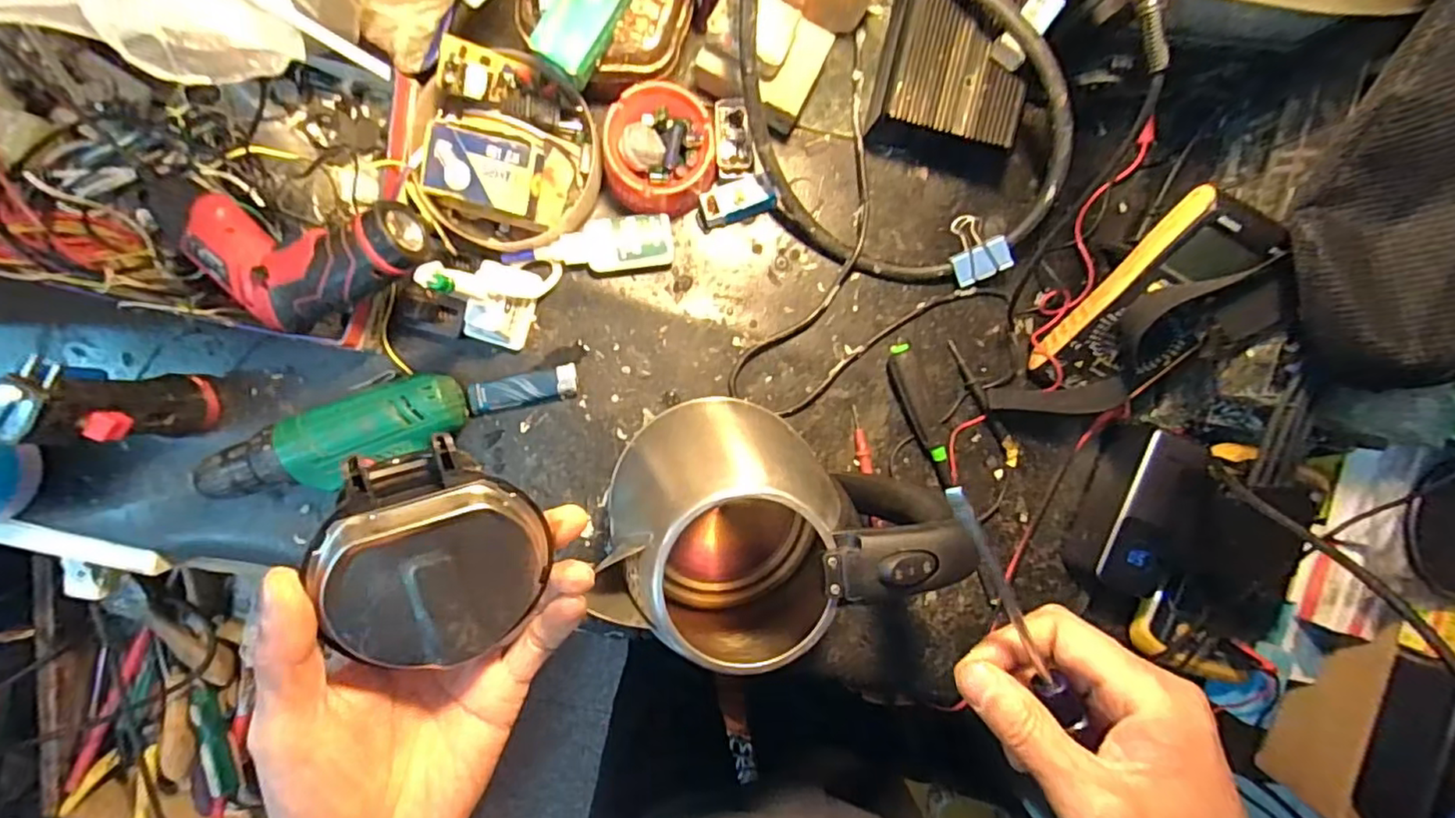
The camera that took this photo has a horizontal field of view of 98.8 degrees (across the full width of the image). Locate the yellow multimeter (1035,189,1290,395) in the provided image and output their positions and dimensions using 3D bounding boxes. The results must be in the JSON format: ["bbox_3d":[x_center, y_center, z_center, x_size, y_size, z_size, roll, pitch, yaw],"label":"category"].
[{"bbox_3d":[0.315,-0.064,0.459,0.096,0.027,0.175,36,134,4],"label":"yellow multimeter"}]

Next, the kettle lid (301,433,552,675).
[{"bbox_3d":[-0.114,0.058,0.245,0.080,0.015,0.087,-6,102,-29],"label":"kettle lid"}]

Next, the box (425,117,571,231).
[{"bbox_3d":[-0.163,-0.165,0.438,0.095,0.029,0.053,14,93,-6],"label":"box"}]

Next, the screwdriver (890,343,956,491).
[{"bbox_3d":[0.157,0.007,0.506,0.021,0.027,0.120,-24,96,-3],"label":"screwdriver"}]

